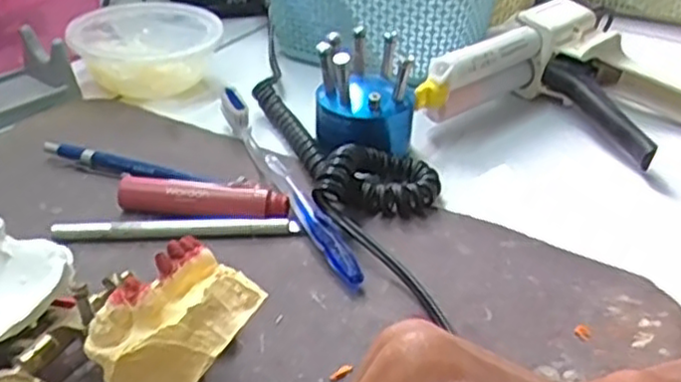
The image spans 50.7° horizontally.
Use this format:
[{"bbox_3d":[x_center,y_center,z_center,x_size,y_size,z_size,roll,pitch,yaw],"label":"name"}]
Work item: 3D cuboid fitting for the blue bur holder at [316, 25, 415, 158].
[{"bbox_3d":[0.015,-0.062,0.429,0.057,0.055,0.057,5,33,2],"label":"blue bur holder"}]

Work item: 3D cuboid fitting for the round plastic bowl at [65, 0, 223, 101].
[{"bbox_3d":[-0.139,-0.102,0.515,0.098,0.038,0.108,-10,35,-19],"label":"round plastic bowl"}]

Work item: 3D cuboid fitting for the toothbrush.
[{"bbox_3d":[-0.032,-0.008,0.391,0.013,0.020,0.182,-12,36,-22],"label":"toothbrush"}]

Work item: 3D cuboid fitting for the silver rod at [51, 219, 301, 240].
[{"bbox_3d":[-0.081,0.019,0.357,0.118,0.010,0.009,-2,33,-7],"label":"silver rod"}]

